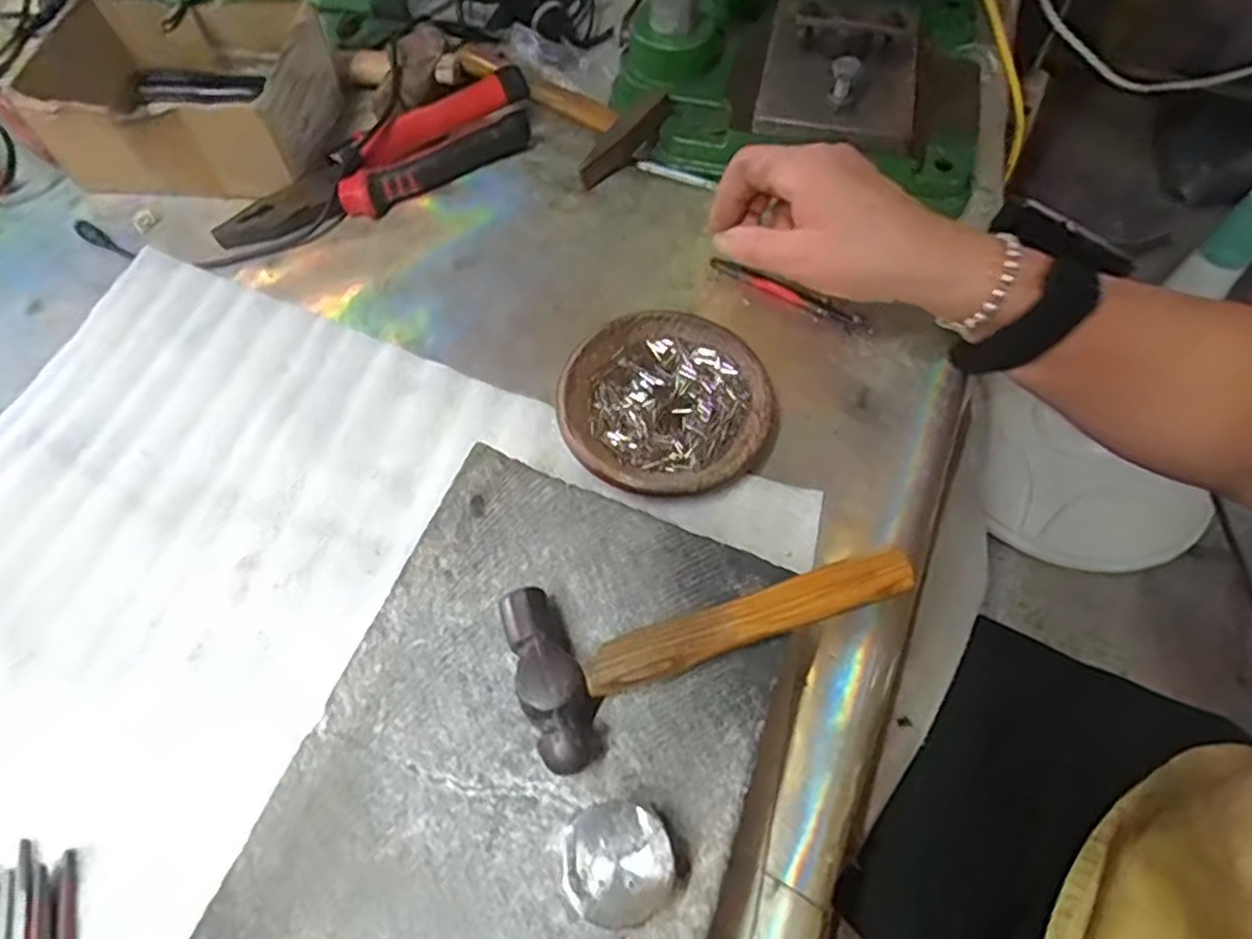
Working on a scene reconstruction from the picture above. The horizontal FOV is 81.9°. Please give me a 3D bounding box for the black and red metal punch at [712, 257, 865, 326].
[{"bbox_3d":[0.094,-0.107,0.429,0.096,0.012,0.006,28,65,15],"label":"black and red metal punch"}]

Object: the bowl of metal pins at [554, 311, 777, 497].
[{"bbox_3d":[0.022,-0.034,0.387,0.111,0.021,0.111,0,60,0],"label":"bowl of metal pins"}]

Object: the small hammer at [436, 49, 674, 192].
[{"bbox_3d":[-0.058,-0.273,0.519,0.182,0.028,0.077,35,66,18],"label":"small hammer"}]

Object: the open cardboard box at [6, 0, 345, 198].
[{"bbox_3d":[-0.290,-0.251,0.484,0.167,0.068,0.129,5,60,3],"label":"open cardboard box"}]

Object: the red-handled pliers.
[{"bbox_3d":[-0.160,-0.209,0.484,0.227,0.025,0.066,-37,66,-19],"label":"red-handled pliers"}]

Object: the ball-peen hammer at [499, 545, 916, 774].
[{"bbox_3d":[0.030,0.048,0.268,0.150,0.017,0.061,-23,62,-13],"label":"ball-peen hammer"}]

